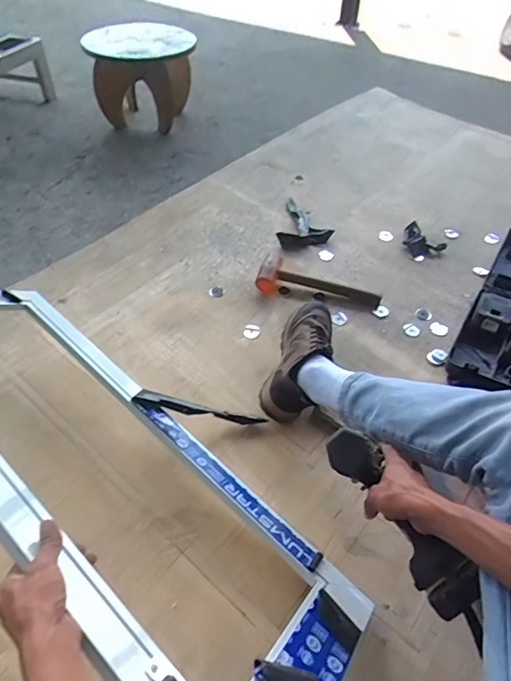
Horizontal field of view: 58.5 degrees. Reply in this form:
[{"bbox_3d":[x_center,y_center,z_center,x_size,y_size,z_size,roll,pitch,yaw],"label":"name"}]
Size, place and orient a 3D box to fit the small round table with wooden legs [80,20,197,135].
[{"bbox_3d":[-0.380,-0.885,1.555,0.329,0.306,0.299,-9,50,-9],"label":"small round table with wooden legs"}]

